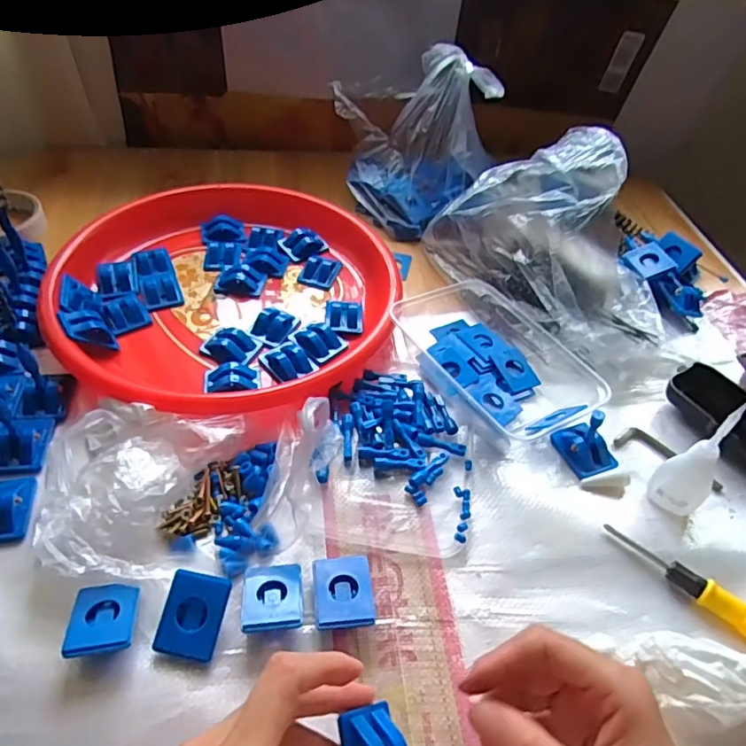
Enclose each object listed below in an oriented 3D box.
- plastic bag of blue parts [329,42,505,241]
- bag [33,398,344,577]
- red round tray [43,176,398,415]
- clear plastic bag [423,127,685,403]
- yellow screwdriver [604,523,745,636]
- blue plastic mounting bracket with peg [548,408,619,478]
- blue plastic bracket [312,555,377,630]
[{"bbox_3d":[0.043,-0.248,0.603,0.173,0.156,0.135,5,46,-2],"label":"plastic bag of blue parts"},{"bbox_3d":[-0.116,0.065,0.365,0.189,0.056,0.122,-1,47,-8],"label":"bag"},{"bbox_3d":[-0.129,-0.082,0.510,0.285,0.036,0.285,3,47,-4],"label":"red round tray"},{"bbox_3d":[0.184,-0.121,0.514,0.138,0.133,0.257,-30,57,-30],"label":"clear plastic bag"},{"bbox_3d":[0.215,0.139,0.355,0.139,0.019,0.021,36,53,24],"label":"yellow screwdriver"},{"bbox_3d":[0.162,0.047,0.419,0.030,0.044,0.043,-16,51,-20],"label":"blue plastic mounting bracket with peg"},{"bbox_3d":[-0.018,0.134,0.340,0.034,0.016,0.042,-3,47,-9],"label":"blue plastic bracket"}]

